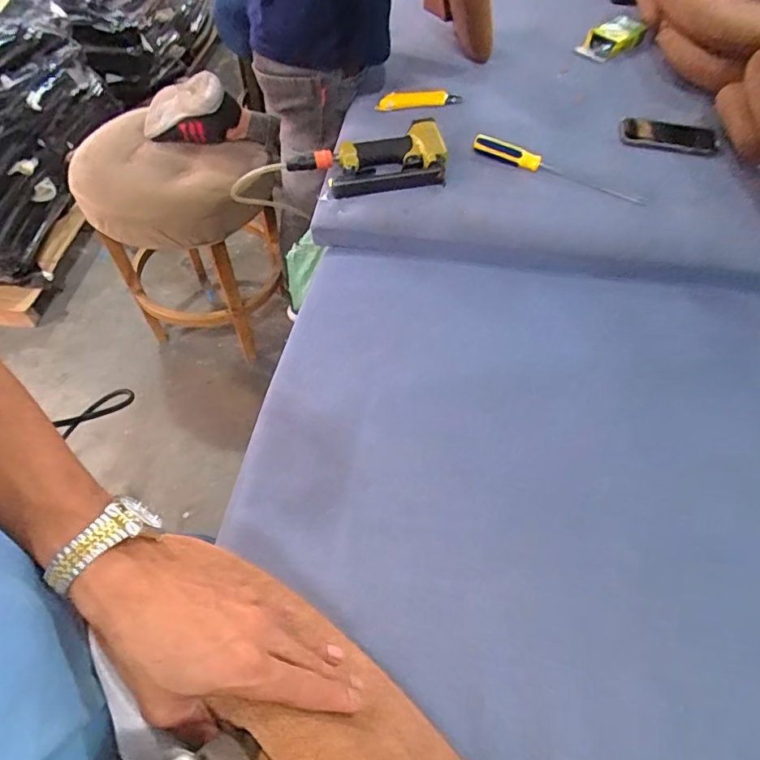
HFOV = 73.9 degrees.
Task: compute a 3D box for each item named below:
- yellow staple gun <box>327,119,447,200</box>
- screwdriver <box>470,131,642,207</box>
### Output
[{"bbox_3d":[0.010,-0.350,0.808,0.183,0.052,0.111,-4,57,-3],"label":"yellow staple gun"},{"bbox_3d":[0.279,-0.331,0.799,0.283,0.037,0.032,27,61,16],"label":"screwdriver"}]

